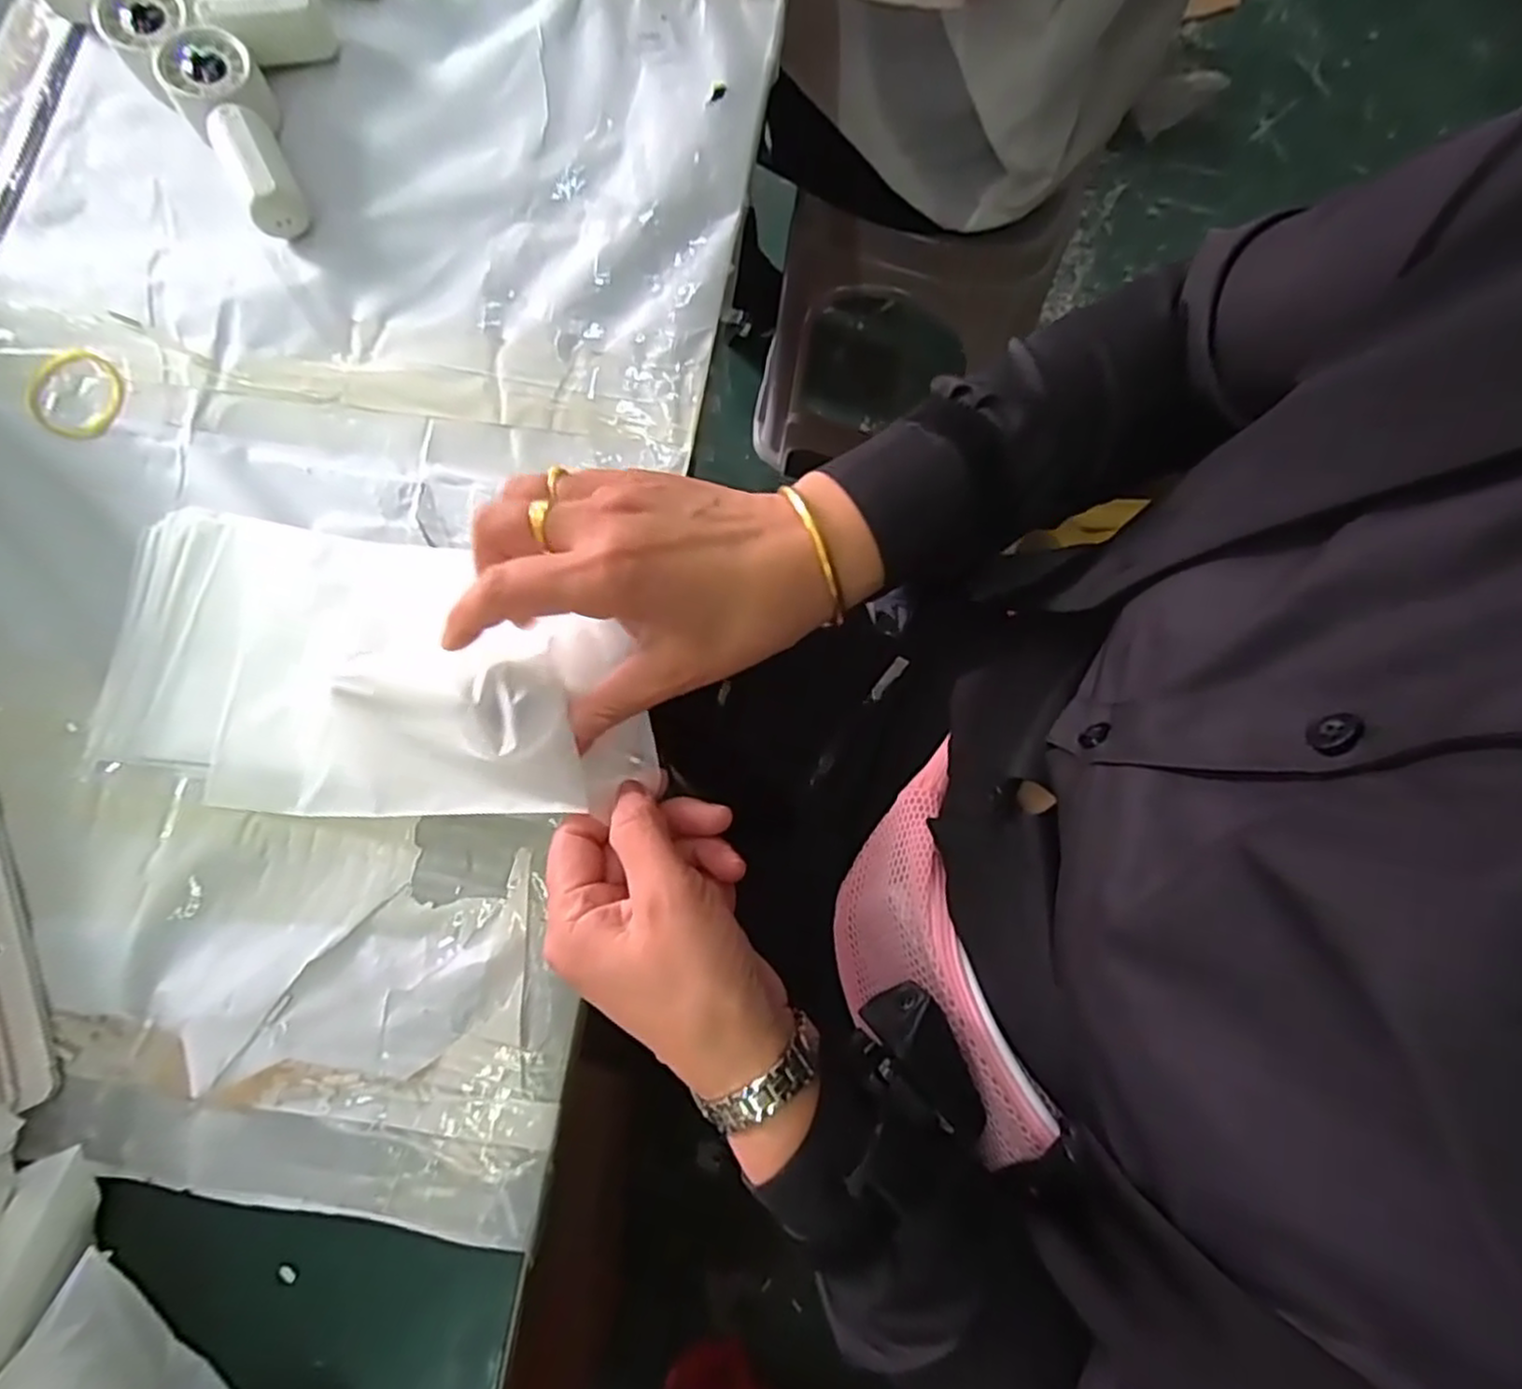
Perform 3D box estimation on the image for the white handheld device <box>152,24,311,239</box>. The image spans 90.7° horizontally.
[{"bbox_3d":[-0.275,-0.298,0.397,0.046,0.031,0.114,-31,81,-7],"label":"white handheld device"}]

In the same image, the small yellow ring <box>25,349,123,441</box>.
[{"bbox_3d":[-0.355,-0.156,0.388,0.051,0.004,0.046,18,79,2],"label":"small yellow ring"}]

